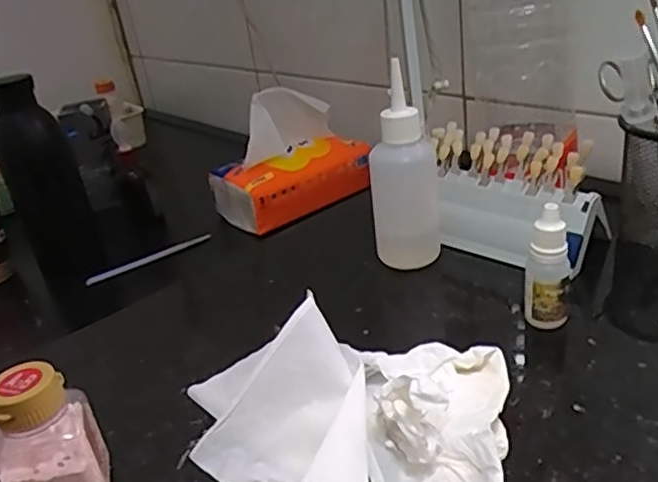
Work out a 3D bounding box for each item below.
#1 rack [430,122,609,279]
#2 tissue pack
[{"bbox_3d":[0.130,-0.031,0.459,0.129,0.078,0.062,11,31,34],"label":"rack"},{"bbox_3d":[-0.043,-0.105,0.744,0.173,0.130,0.081,-25,31,-28],"label":"tissue pack"}]

